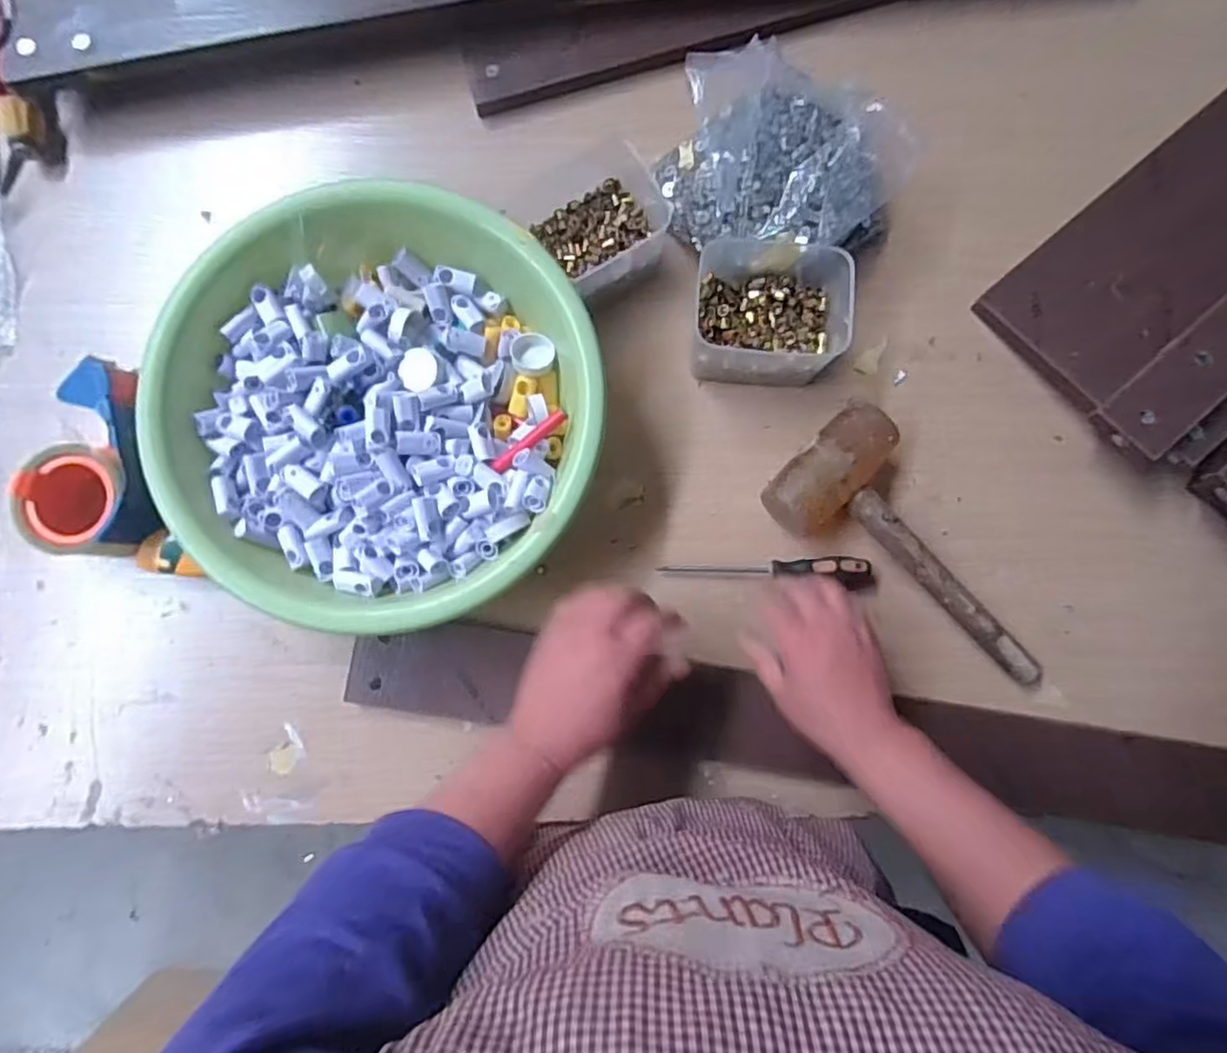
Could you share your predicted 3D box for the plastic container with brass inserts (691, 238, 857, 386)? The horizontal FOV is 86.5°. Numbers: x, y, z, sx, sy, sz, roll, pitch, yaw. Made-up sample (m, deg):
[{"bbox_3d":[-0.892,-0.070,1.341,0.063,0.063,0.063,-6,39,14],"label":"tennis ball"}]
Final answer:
[{"bbox_3d":[0.132,-0.183,0.566,0.129,0.078,0.114,5,86,0],"label":"plastic container with brass inserts"}]

